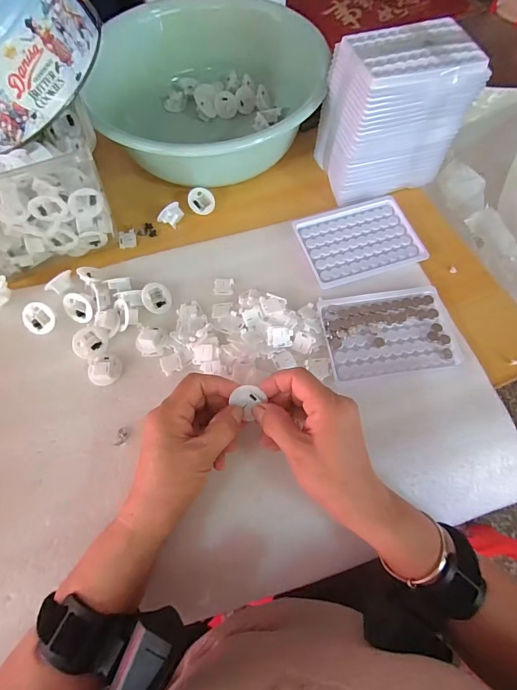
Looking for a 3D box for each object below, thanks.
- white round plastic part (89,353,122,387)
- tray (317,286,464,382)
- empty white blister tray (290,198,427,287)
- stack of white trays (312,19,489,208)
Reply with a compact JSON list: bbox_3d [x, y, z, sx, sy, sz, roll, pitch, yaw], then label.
[{"bbox_3d":[-0.153,0.023,0.358,0.029,0.016,0.032,32,72,14],"label":"white round plastic part"},{"bbox_3d":[0.132,-0.015,0.372,0.128,0.009,0.091,-8,67,-2],"label":"tray"},{"bbox_3d":[0.114,-0.120,0.422,0.127,0.017,0.100,-17,68,-6],"label":"empty white blister tray"},{"bbox_3d":[0.149,-0.259,0.412,0.135,0.132,0.098,-14,68,-5],"label":"stack of white trays"}]

